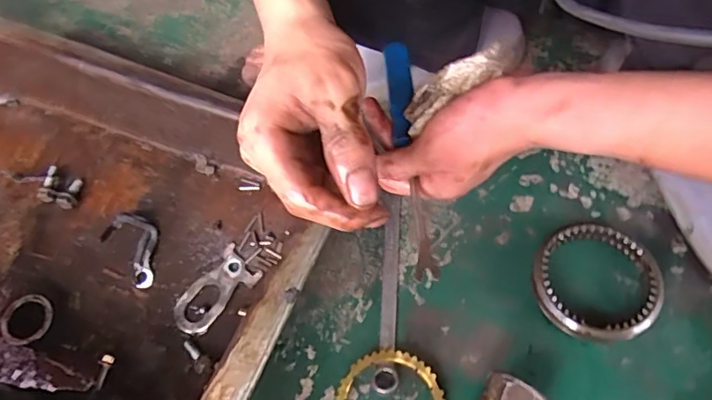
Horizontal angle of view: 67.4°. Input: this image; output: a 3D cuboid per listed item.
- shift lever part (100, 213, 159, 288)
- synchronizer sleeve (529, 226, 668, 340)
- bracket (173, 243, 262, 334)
[{"bbox_3d":[-0.187,0.036,0.451,0.041,0.019,0.069,-41,66,-16],"label":"shift lever part"},{"bbox_3d":[0.186,0.062,0.416,0.091,0.024,0.095,-2,62,3],"label":"synchronizer sleeve"},{"bbox_3d":[-0.116,0.074,0.431,0.072,0.010,0.038,-41,66,-16],"label":"bracket"}]

